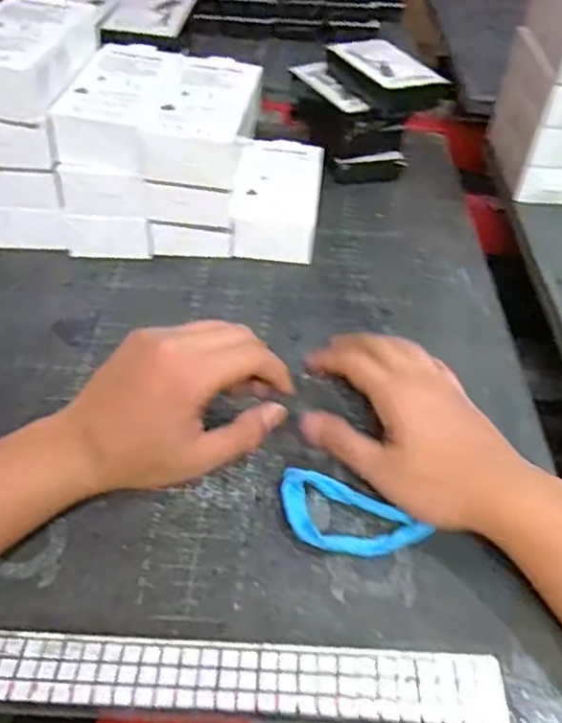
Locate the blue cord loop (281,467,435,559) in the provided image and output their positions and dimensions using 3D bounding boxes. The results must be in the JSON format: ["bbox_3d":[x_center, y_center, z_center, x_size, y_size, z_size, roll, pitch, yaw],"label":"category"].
[{"bbox_3d":[0.039,0.094,0.375,0.087,0.011,0.043,22,48,18],"label":"blue cord loop"}]

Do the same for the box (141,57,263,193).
[{"bbox_3d":[-0.061,-0.202,0.527,0.076,0.042,0.147,6,45,3],"label":"box"}]

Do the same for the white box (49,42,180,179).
[{"bbox_3d":[-0.131,-0.216,0.535,0.075,0.042,0.154,6,45,3],"label":"white box"}]

